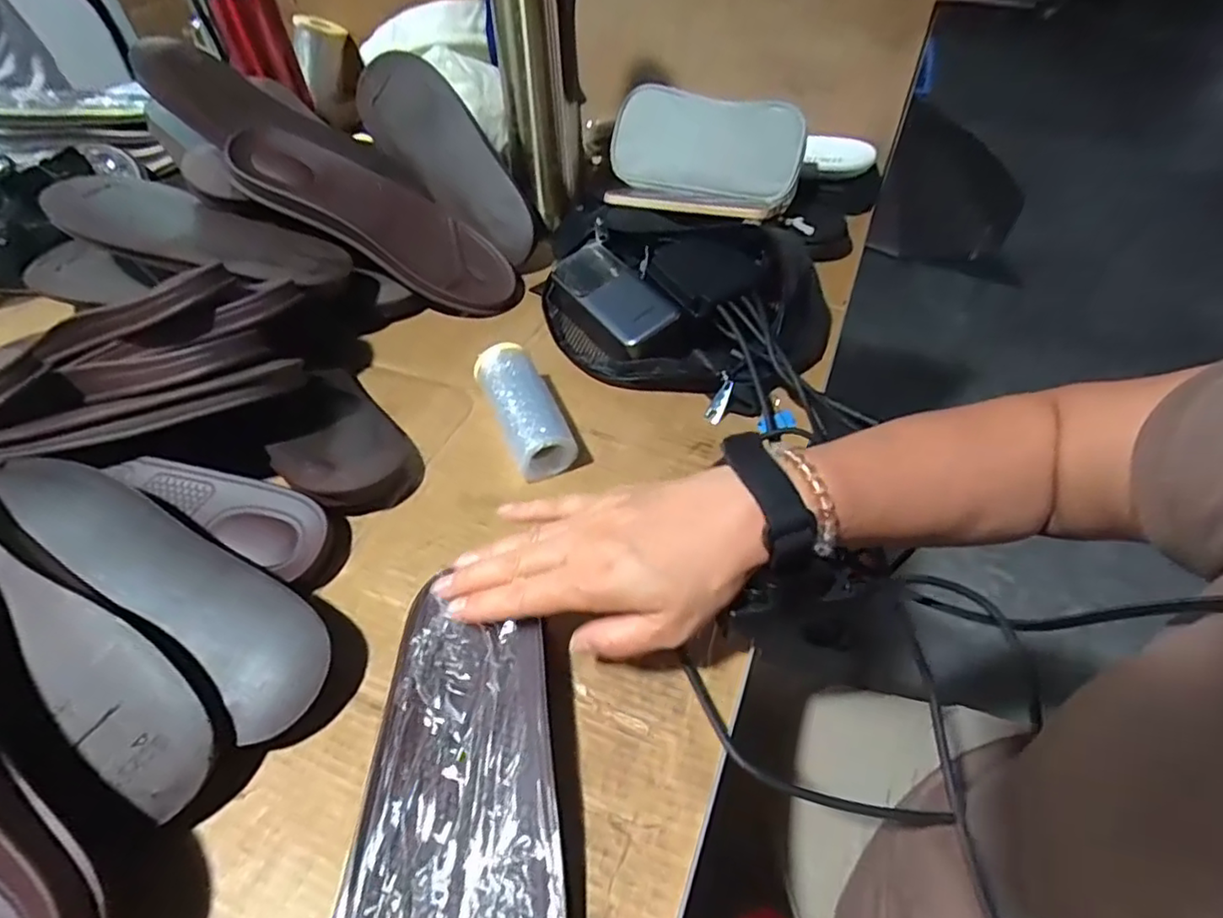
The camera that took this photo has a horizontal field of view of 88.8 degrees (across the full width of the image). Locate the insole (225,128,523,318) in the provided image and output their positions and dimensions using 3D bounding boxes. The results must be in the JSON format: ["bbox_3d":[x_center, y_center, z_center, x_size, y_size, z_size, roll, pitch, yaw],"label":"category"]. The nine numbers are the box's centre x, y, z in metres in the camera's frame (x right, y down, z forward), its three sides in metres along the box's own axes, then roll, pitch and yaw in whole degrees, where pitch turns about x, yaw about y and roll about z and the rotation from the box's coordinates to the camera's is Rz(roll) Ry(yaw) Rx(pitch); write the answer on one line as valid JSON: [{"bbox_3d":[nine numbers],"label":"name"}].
[{"bbox_3d":[-0.209,-0.220,0.579,0.265,0.033,0.096,27,47,-15],"label":"insole"}]

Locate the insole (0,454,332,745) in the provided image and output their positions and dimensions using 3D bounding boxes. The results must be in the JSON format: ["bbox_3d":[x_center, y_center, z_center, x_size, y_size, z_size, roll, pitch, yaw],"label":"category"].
[{"bbox_3d":[-0.258,0.060,0.347,0.240,0.015,0.061,31,54,9],"label":"insole"}]

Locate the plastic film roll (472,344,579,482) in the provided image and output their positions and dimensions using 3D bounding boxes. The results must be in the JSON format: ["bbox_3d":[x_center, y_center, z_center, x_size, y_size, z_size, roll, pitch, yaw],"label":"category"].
[{"bbox_3d":[-0.066,-0.036,0.467,0.044,0.045,0.105,-20,51,-17],"label":"plastic film roll"}]

